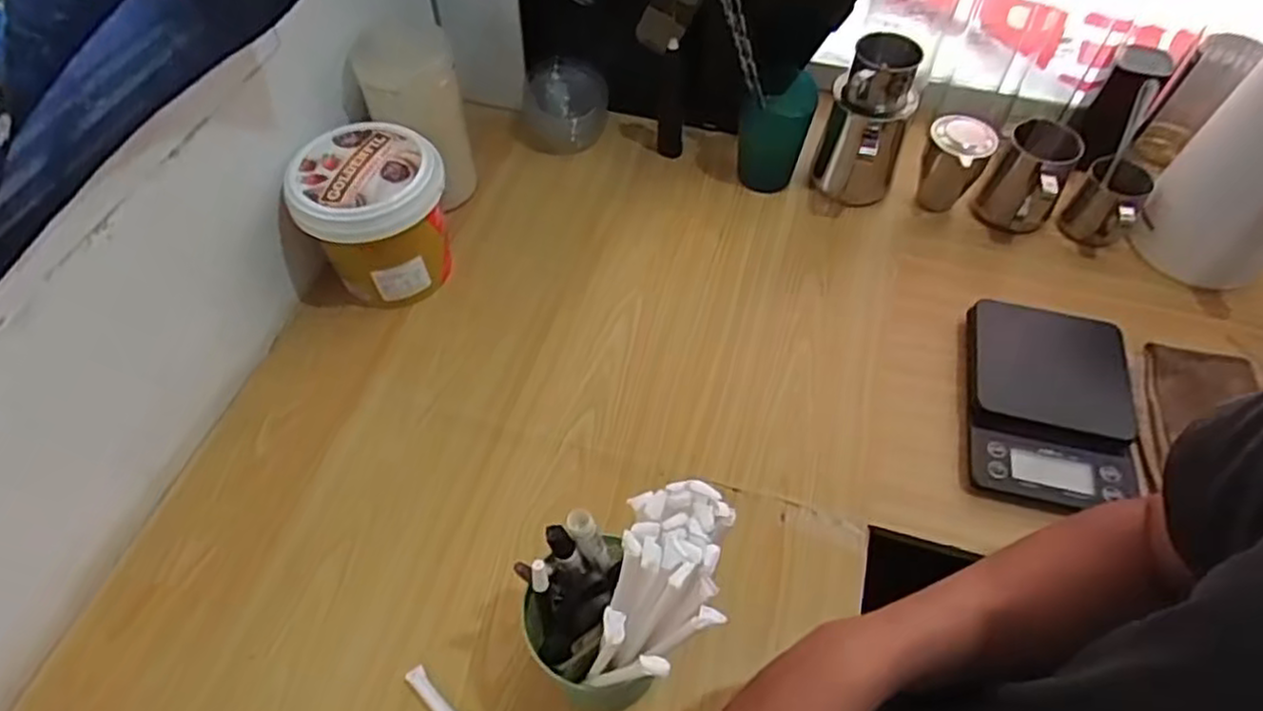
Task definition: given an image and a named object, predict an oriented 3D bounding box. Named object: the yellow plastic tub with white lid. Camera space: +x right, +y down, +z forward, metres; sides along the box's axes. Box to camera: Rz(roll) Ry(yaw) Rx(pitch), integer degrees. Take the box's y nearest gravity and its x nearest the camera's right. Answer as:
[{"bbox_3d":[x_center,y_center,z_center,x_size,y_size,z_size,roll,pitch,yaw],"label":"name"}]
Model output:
[{"bbox_3d":[-0.233,-0.126,0.674,0.123,0.134,0.115,0,55,0],"label":"yellow plastic tub with white lid"}]

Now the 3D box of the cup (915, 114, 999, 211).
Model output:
[{"bbox_3d":[0.327,-0.194,0.741,0.059,0.089,0.063,0,55,0],"label":"cup"}]

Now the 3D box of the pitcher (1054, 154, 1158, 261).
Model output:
[{"bbox_3d":[0.478,-0.149,0.730,0.064,0.071,0.076,20,57,13],"label":"pitcher"}]

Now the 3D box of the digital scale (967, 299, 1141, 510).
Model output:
[{"bbox_3d":[0.356,0.038,0.619,0.123,0.031,0.190,11,55,7],"label":"digital scale"}]

